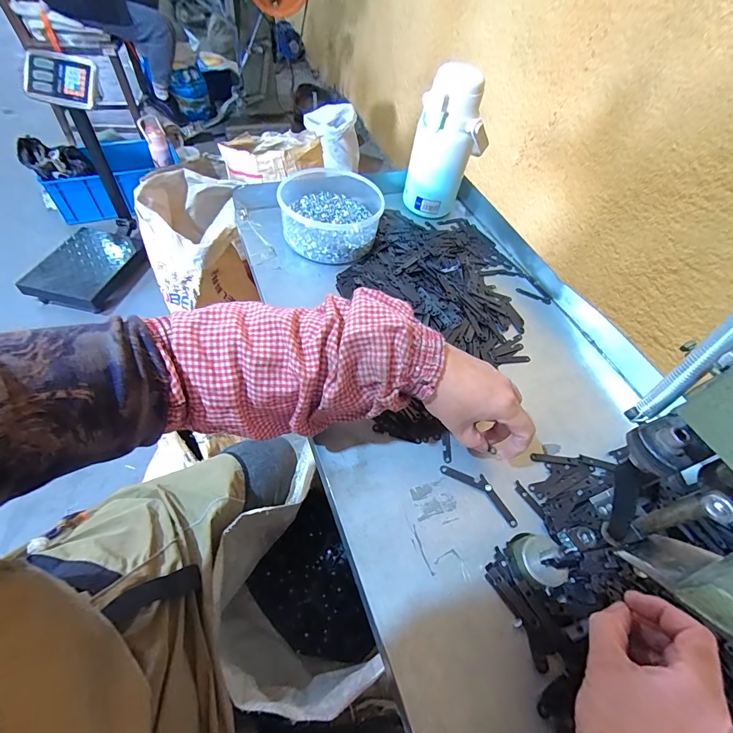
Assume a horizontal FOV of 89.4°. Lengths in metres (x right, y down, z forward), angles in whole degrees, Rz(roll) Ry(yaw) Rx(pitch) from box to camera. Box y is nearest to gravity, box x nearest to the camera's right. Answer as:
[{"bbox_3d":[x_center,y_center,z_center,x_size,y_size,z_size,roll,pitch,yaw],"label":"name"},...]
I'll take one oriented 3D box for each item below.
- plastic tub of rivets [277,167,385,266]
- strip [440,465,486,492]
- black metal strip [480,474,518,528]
[{"bbox_3d":[-0.052,-0.232,0.559,0.144,0.062,0.153,4,54,-5],"label":"plastic tub of rivets"},{"bbox_3d":[0.096,0.111,0.370,0.045,0.004,0.009,23,55,9],"label":"strip"},{"bbox_3d":[0.128,0.130,0.361,0.009,0.007,0.053,-23,61,-21],"label":"black metal strip"}]

